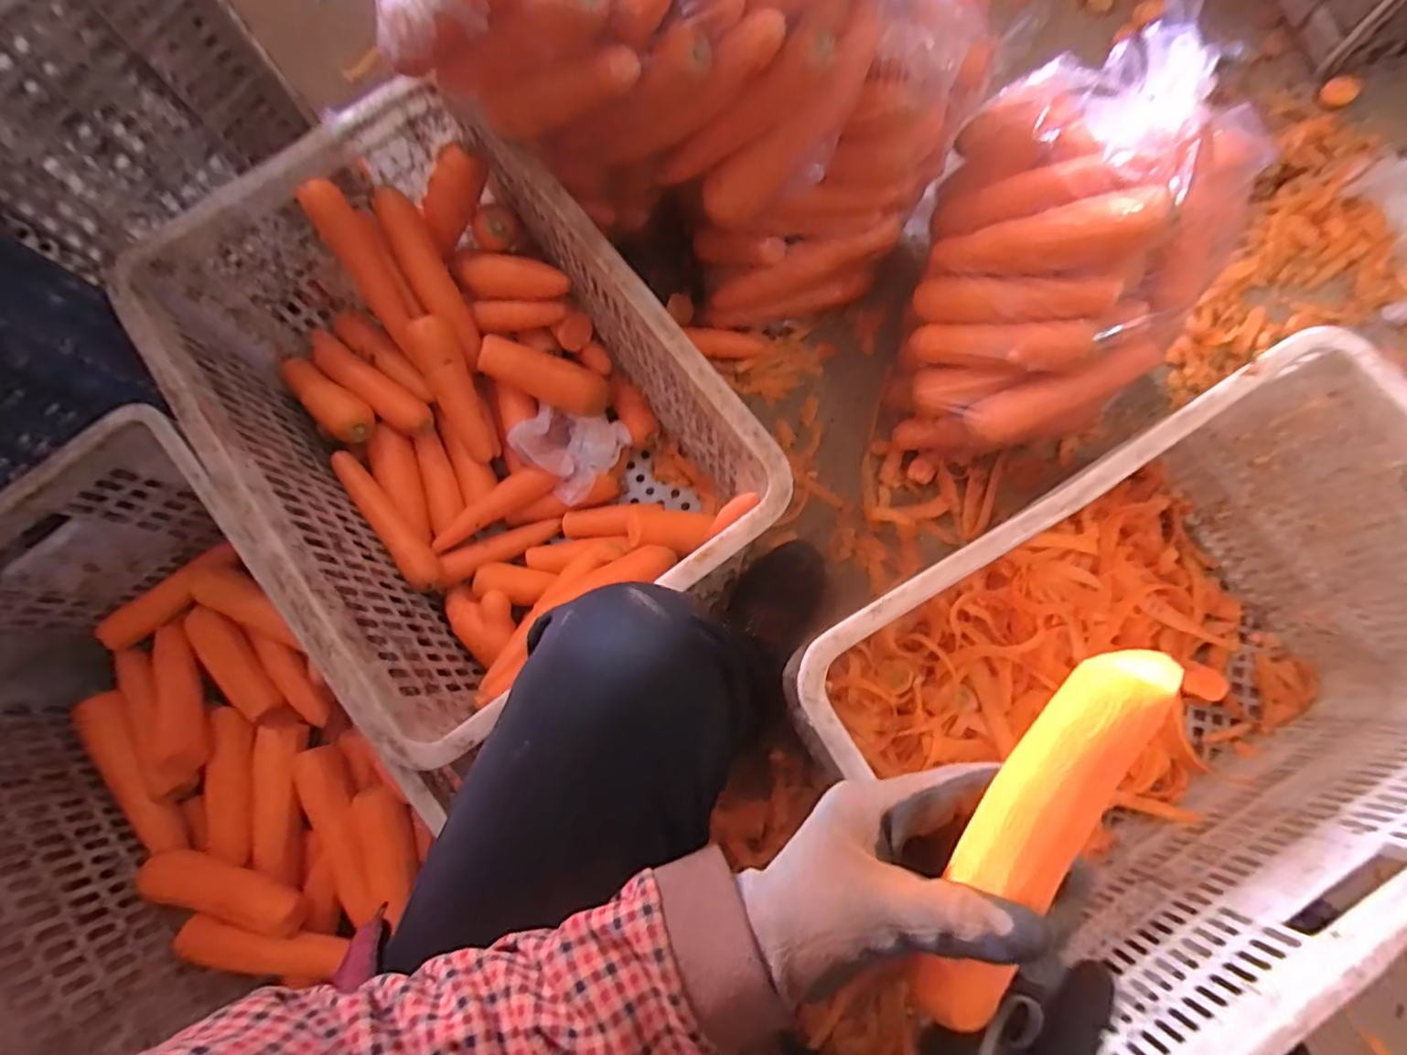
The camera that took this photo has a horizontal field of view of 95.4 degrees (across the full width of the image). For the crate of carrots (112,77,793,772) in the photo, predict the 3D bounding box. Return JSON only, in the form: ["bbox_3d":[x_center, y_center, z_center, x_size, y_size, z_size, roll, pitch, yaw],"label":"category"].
[{"bbox_3d":[-0.214,-0.091,0.630,0.355,0.263,0.491,-37,80,-6],"label":"crate of carrots"}]

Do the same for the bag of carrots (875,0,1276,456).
[{"bbox_3d":[0.355,-0.266,0.653,0.245,0.268,0.351,14,79,4],"label":"bag of carrots"}]

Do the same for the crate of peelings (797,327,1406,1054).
[{"bbox_3d":[0.374,0.134,0.572,0.506,0.281,0.350,-32,80,-5],"label":"crate of peelings"}]

